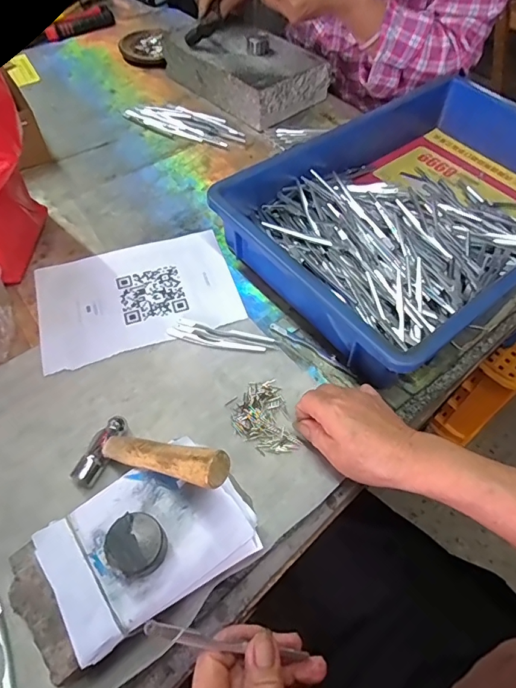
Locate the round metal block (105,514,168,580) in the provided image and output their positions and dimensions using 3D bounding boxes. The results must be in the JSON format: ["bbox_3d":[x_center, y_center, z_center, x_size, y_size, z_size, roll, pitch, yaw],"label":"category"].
[{"bbox_3d":[-0.082,0.137,0.305,0.036,0.018,0.040,-38,65,-24],"label":"round metal block"}]

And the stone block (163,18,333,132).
[{"bbox_3d":[-0.023,-0.453,0.728,0.237,0.065,0.148,40,64,21],"label":"stone block"}]

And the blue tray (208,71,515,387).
[{"bbox_3d":[0.184,-0.171,0.541,0.429,0.078,0.320,-34,65,-22],"label":"blue tray"}]

